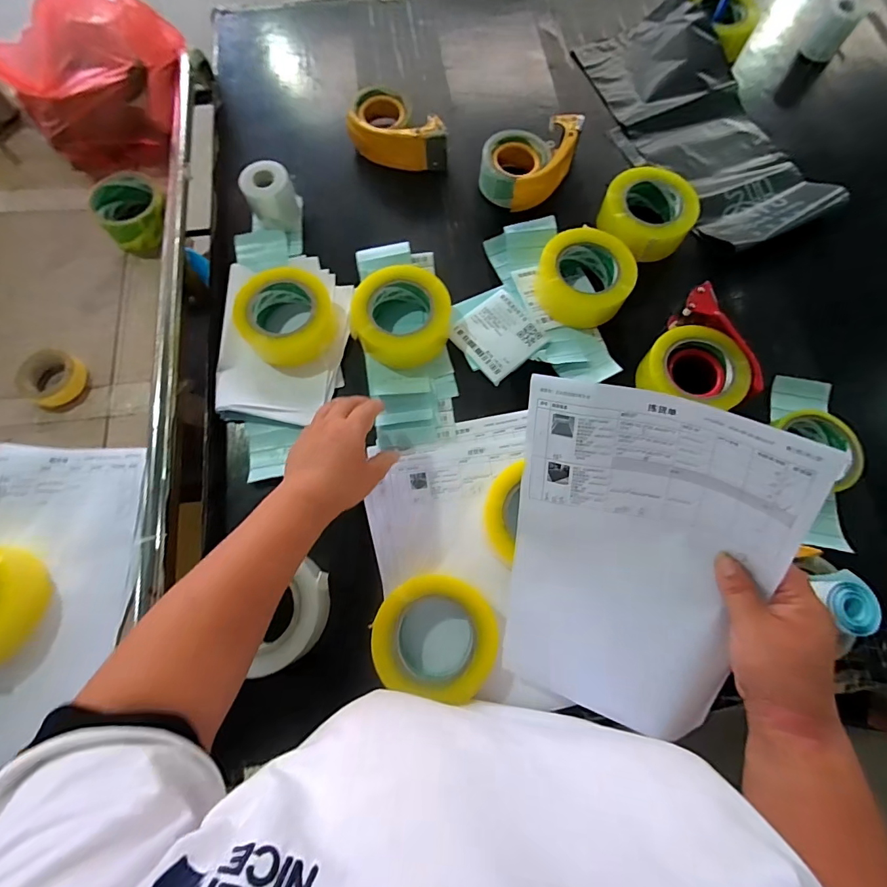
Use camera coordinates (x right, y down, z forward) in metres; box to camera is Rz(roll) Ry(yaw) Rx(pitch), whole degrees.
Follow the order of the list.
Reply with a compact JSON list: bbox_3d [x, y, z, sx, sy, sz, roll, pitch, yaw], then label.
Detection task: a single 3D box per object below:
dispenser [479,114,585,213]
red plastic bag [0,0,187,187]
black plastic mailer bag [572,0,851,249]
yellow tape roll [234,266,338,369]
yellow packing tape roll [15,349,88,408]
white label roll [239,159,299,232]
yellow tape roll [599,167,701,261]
[{"bbox_3d":[0.141,-0.434,0.692,0.167,0.067,0.103,-26,74,-9],"label":"dispenser"},{"bbox_3d":[-0.486,-0.541,0.635,0.194,0.182,0.235,9,72,2],"label":"red plastic bag"},{"bbox_3d":[0.424,-0.541,0.735,0.261,0.051,0.490,-24,74,-8],"label":"black plastic mailer bag"},{"bbox_3d":[-0.210,-0.168,0.598,0.120,0.069,0.120,0,72,-1],"label":"yellow tape roll"},{"bbox_3d":[-0.486,-0.081,0.552,0.068,0.029,0.066,0,72,-1],"label":"yellow packing tape roll"},{"bbox_3d":[-0.255,-0.364,0.663,0.069,0.077,0.064,0,72,-1],"label":"white label roll"},{"bbox_3d":[0.306,-0.345,0.666,0.118,0.067,0.128,0,72,-1],"label":"yellow tape roll"}]

